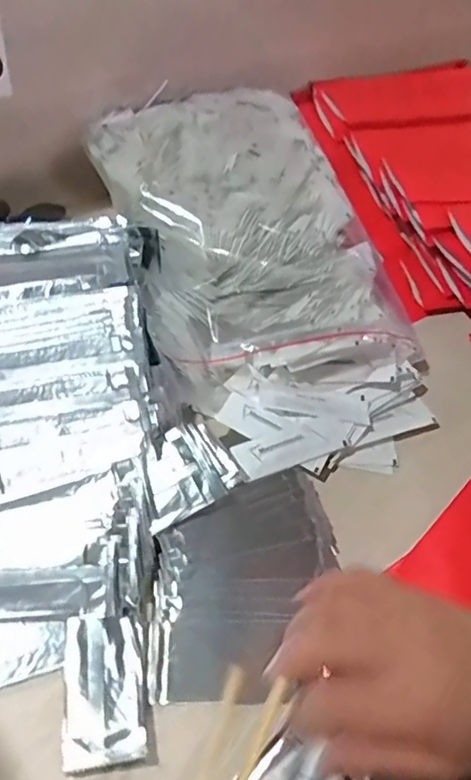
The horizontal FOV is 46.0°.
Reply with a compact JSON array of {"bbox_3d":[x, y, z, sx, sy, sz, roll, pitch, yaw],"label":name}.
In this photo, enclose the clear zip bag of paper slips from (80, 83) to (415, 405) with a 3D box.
[{"bbox_3d":[0.010,-0.155,0.528,0.236,0.074,0.329,-14,58,-15],"label":"clear zip bag of paper slips"}]

